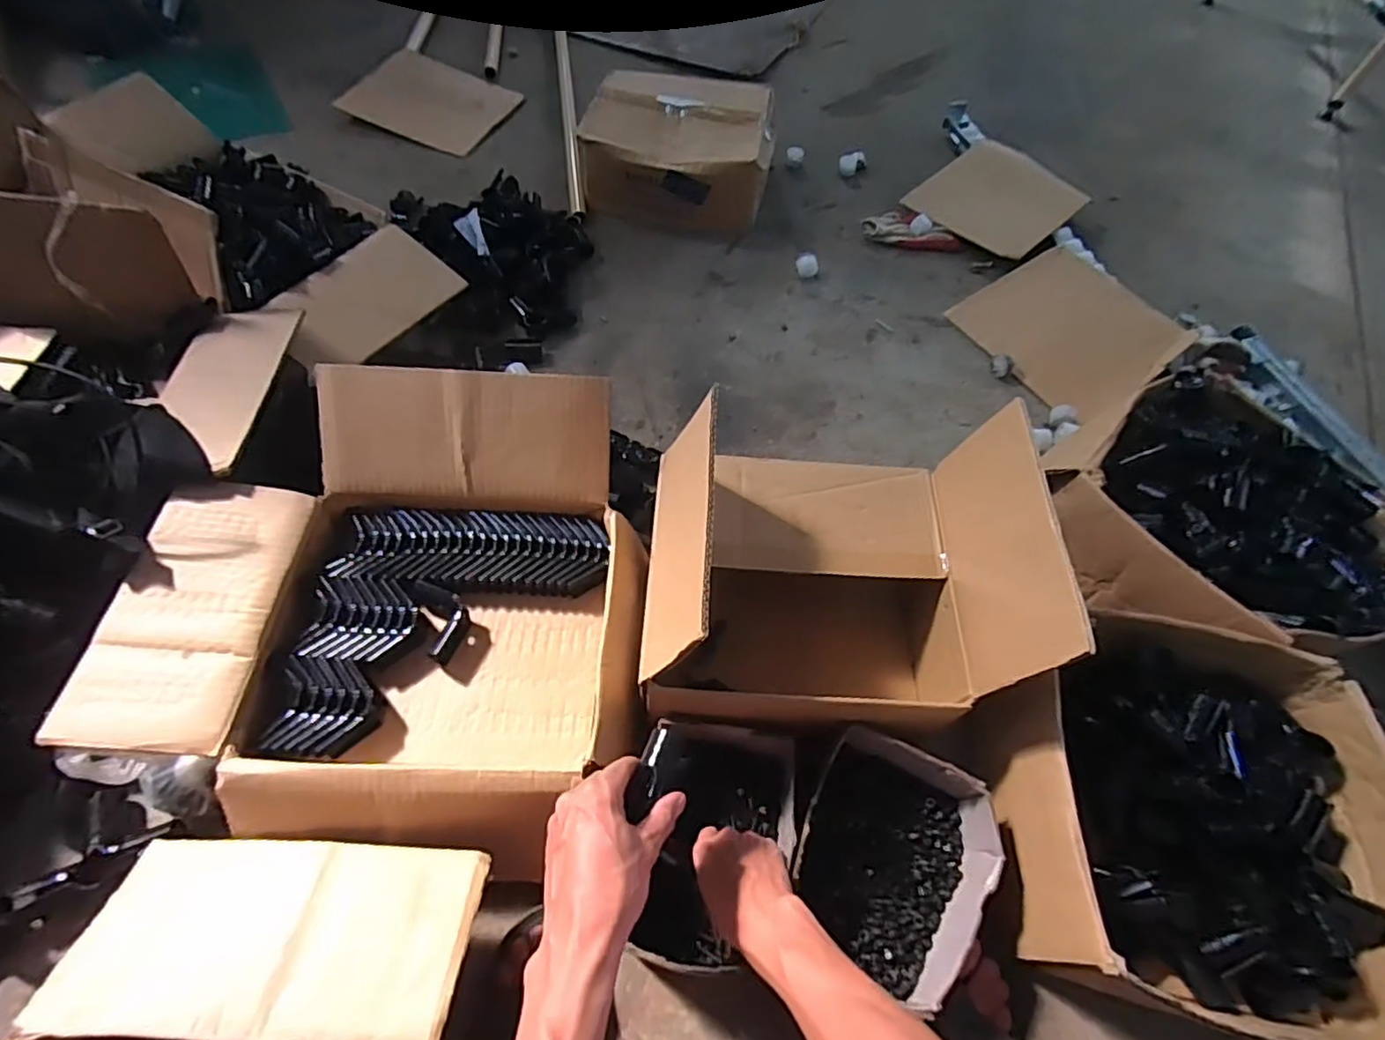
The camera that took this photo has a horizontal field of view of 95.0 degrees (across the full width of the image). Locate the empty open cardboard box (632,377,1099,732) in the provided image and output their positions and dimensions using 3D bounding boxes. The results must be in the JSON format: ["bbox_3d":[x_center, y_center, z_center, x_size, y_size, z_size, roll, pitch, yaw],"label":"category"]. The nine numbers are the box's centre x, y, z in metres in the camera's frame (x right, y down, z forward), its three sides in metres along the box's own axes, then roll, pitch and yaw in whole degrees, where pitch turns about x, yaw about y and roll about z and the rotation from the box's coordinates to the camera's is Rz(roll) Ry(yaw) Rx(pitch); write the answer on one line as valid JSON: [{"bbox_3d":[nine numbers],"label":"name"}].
[{"bbox_3d":[0.134,0.067,0.665,0.344,0.281,0.278,3,60,0],"label":"empty open cardboard box"}]

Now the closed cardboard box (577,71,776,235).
[{"bbox_3d":[-0.025,-0.680,1.180,0.335,0.129,0.281,9,60,3],"label":"closed cardboard box"}]

